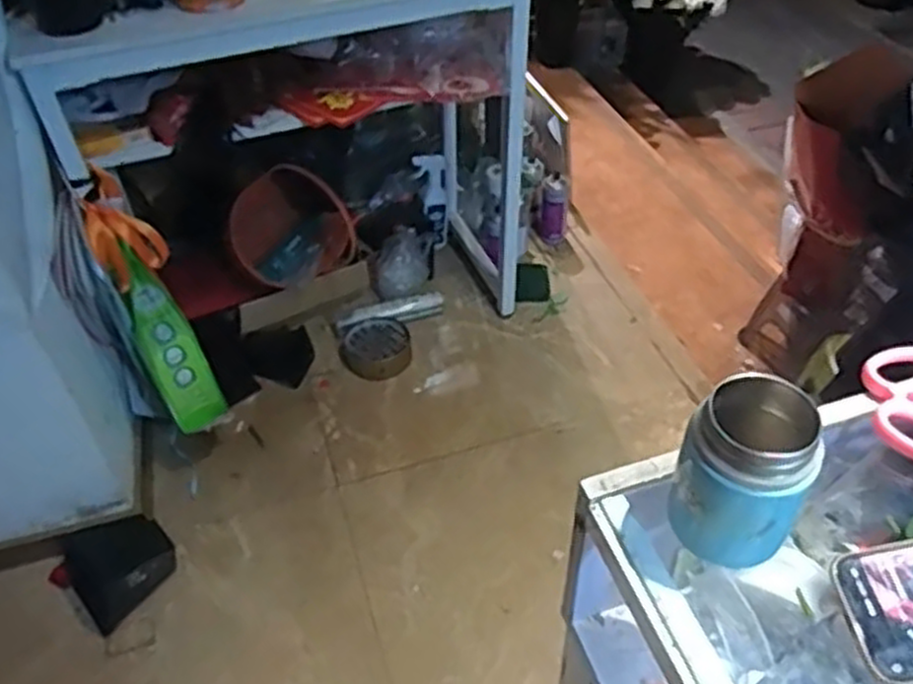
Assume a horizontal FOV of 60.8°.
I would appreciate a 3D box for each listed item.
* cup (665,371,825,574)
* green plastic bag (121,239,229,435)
[{"bbox_3d":[0.162,0.076,0.447,0.060,0.107,0.060,-1,45,1],"label":"cup"},{"bbox_3d":[-0.480,0.002,1.296,0.089,0.328,0.057,-25,25,-21],"label":"green plastic bag"}]

